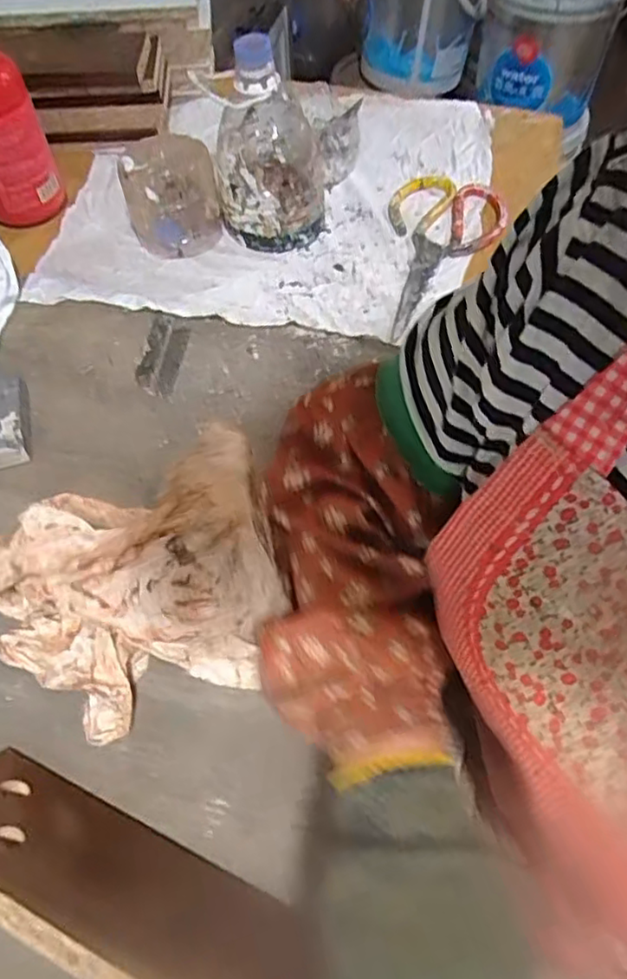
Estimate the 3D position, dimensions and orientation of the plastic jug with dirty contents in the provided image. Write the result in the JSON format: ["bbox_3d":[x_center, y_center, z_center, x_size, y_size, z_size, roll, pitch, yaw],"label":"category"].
[{"bbox_3d":[-0.042,-0.320,0.595,0.102,0.159,0.103,-2,59,-1],"label":"plastic jug with dirty contents"}]

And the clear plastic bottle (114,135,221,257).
[{"bbox_3d":[-0.136,-0.282,0.616,0.087,0.081,0.075,-10,59,-6],"label":"clear plastic bottle"}]

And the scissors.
[{"bbox_3d":[0.122,-0.234,0.627,0.113,0.011,0.240,12,60,9],"label":"scissors"}]

